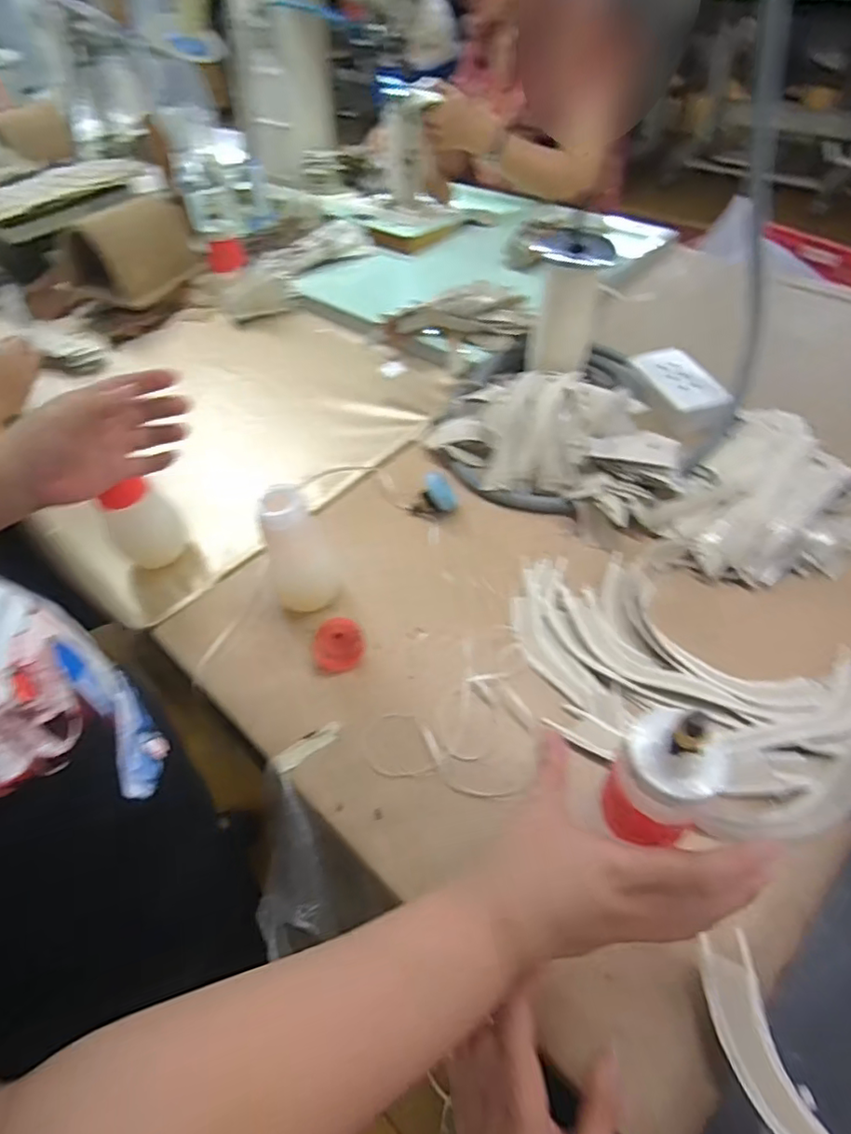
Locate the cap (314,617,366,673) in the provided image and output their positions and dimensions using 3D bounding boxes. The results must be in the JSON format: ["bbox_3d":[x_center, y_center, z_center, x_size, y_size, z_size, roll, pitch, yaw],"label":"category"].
[{"bbox_3d":[-0.077,0.070,0.518,0.045,0.024,0.041,-3,52,4],"label":"cap"}]

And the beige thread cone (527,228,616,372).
[{"bbox_3d":[0.168,-0.314,0.697,0.067,0.135,0.074,29,61,25],"label":"beige thread cone"}]

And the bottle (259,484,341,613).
[{"bbox_3d":[-0.113,-0.011,0.517,0.053,0.124,0.049,-15,52,-5],"label":"bottle"}]

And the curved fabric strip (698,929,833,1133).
[{"bbox_3d":[0.190,0.271,0.309,0.042,0.005,0.121,-19,49,-8],"label":"curved fabric strip"}]

